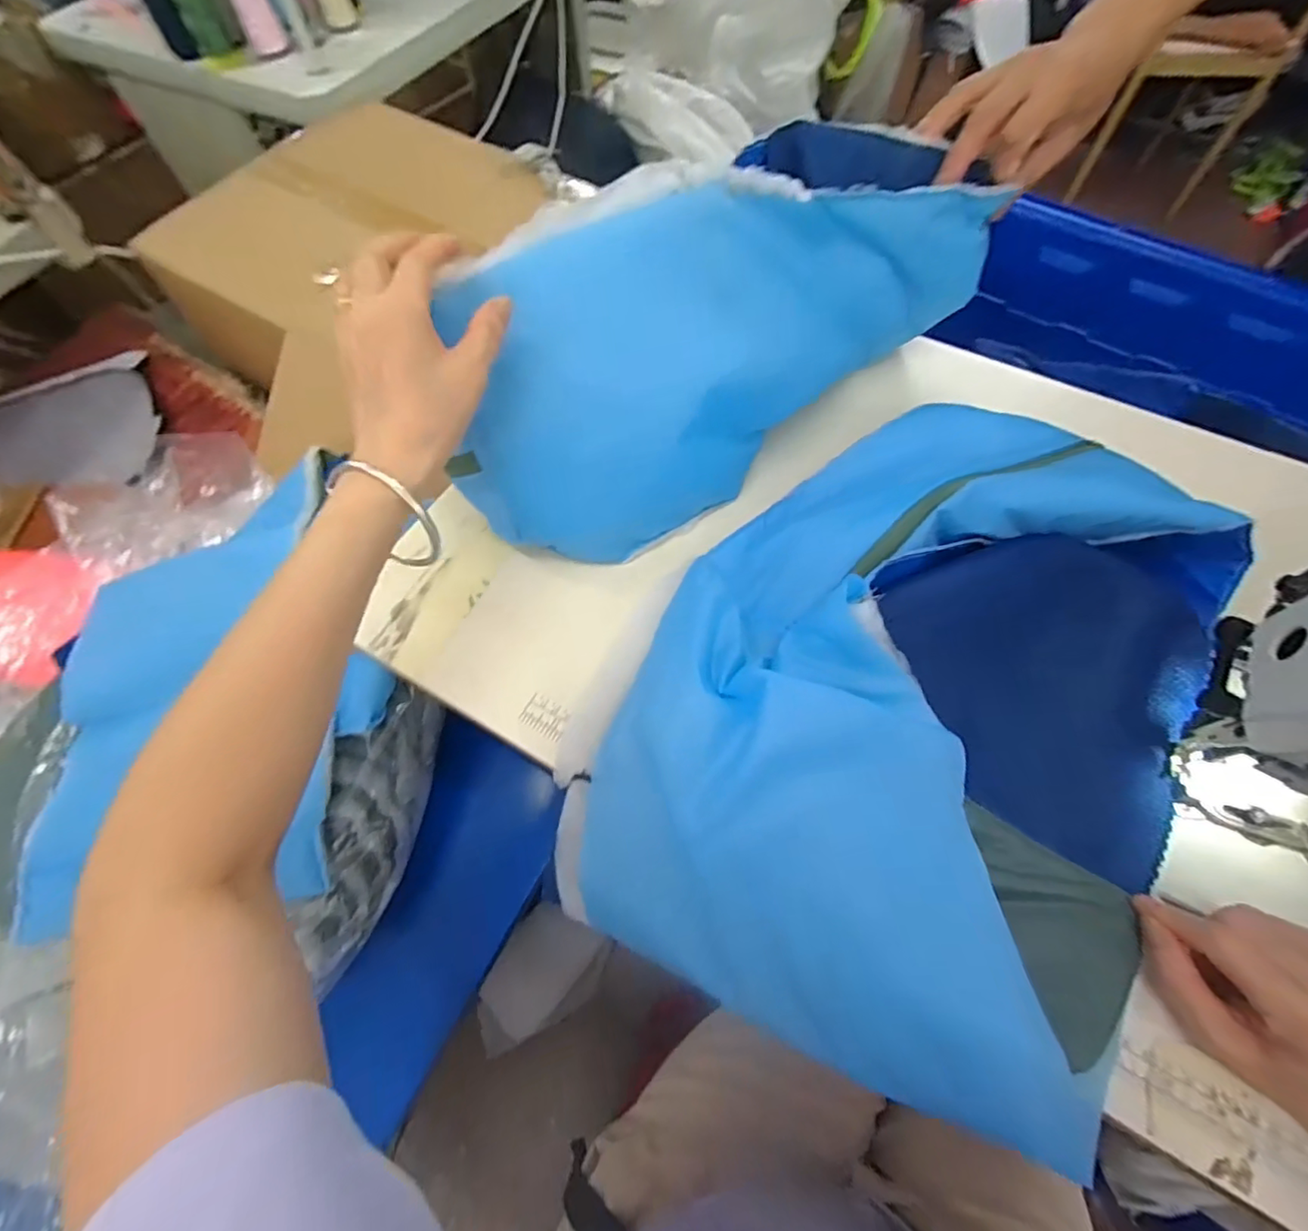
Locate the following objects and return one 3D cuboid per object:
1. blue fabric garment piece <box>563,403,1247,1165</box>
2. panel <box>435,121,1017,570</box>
[{"bbox_3d":[0.172,0.047,0.373,0.326,0.085,0.429,26,68,14],"label":"blue fabric garment piece"},{"bbox_3d":[0.051,-0.214,0.424,0.440,0.168,0.147,-34,68,-11],"label":"panel"}]

